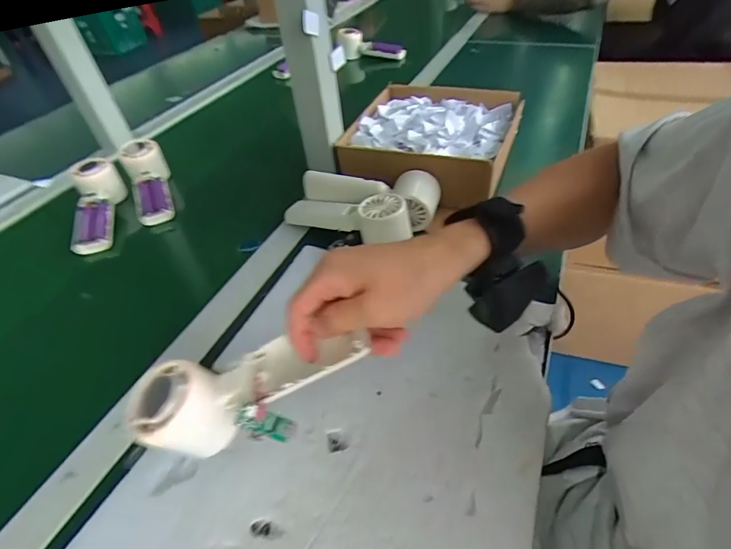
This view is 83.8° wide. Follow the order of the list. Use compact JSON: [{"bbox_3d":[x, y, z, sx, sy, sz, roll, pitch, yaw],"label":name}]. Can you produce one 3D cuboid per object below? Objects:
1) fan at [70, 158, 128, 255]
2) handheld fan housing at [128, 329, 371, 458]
[{"bbox_3d":[-0.375,-0.094,0.571,0.055,0.039,0.164,-13,58,-7],"label":"fan"},{"bbox_3d":[-0.075,0.077,0.285,0.159,0.052,0.048,-19,46,-3],"label":"handheld fan housing"}]

